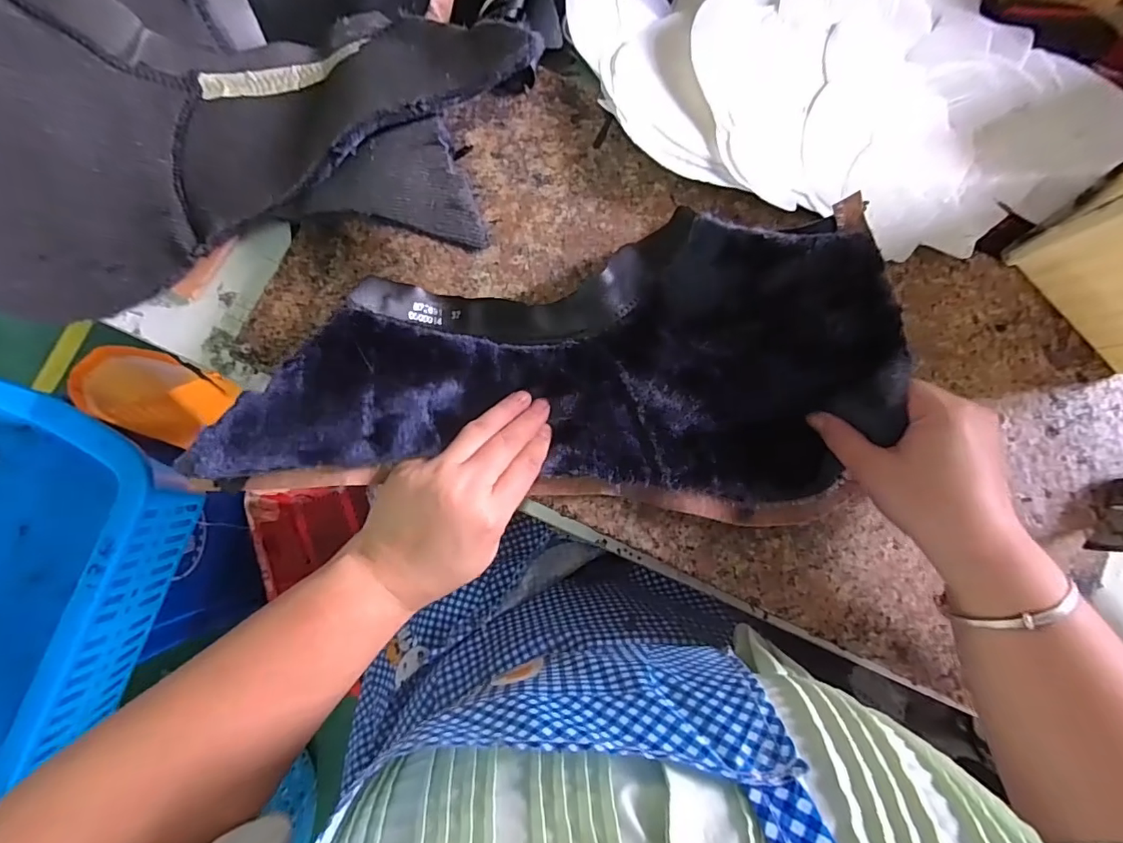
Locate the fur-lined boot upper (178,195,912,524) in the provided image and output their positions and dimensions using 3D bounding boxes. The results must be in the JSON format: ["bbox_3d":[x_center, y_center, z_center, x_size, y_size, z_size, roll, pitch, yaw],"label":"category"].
[{"bbox_3d":[0.005,-0.028,0.300,0.375,0.076,0.185,-5,82,-5],"label":"fur-lined boot upper"}]

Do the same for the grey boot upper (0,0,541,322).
[{"bbox_3d":[-0.222,-0.221,0.341,0.398,0.097,0.255,-4,82,-2],"label":"grey boot upper"}]

